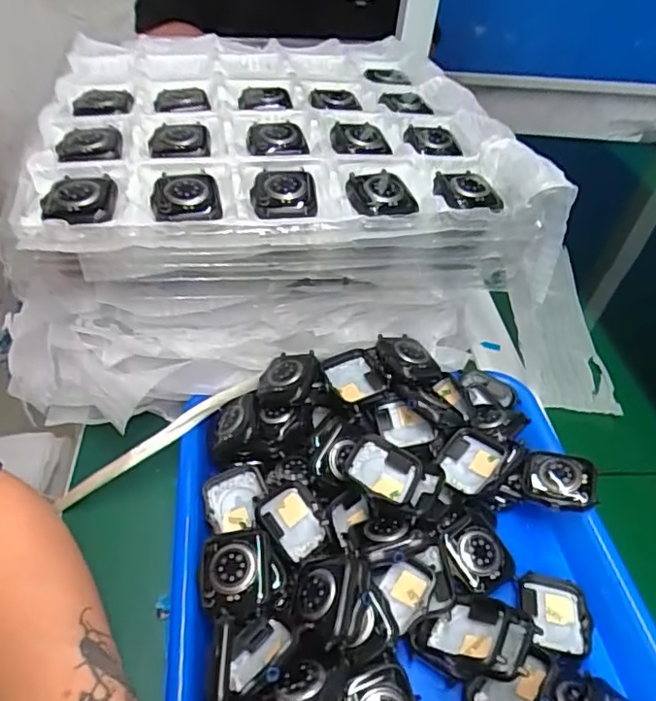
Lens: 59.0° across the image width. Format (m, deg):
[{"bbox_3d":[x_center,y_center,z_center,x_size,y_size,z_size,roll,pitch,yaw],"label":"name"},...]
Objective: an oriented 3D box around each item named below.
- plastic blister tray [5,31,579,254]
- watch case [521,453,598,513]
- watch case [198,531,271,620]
[{"bbox_3d":[-0.045,-0.190,0.459,0.327,0.035,0.353,-3,44,-11],"label":"plastic blister tray"},{"bbox_3d":[0.144,0.081,0.360,0.043,0.010,0.036,-2,55,25],"label":"watch case"},{"bbox_3d":[-0.048,0.115,0.300,0.037,0.007,0.045,2,43,-6],"label":"watch case"}]

